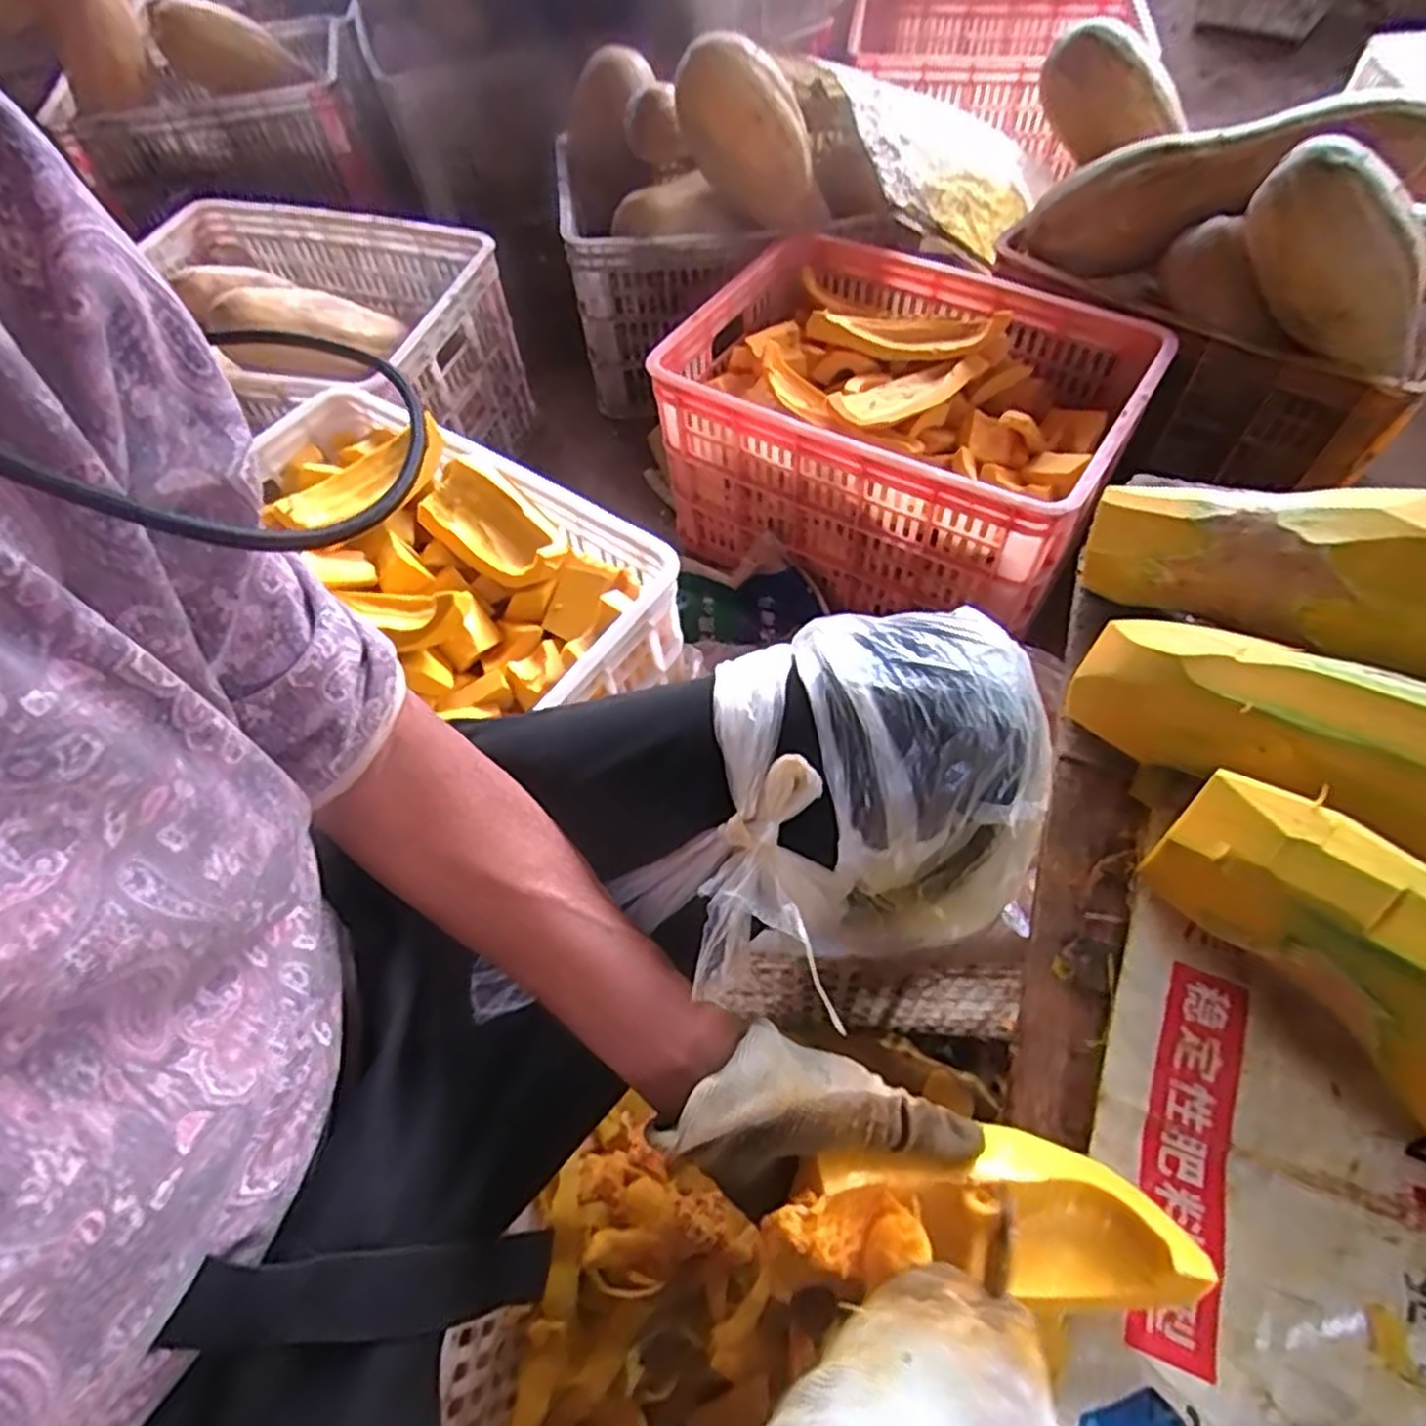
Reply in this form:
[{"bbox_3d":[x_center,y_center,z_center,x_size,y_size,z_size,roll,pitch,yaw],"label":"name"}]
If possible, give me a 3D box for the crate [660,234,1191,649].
[{"bbox_3d":[0.224,-0.347,0.988,0.513,0.265,0.366,28,64,19],"label":"crate"}]

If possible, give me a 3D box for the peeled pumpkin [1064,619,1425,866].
[{"bbox_3d":[0.365,0.032,0.406,0.323,0.091,0.096,30,65,20],"label":"peeled pumpkin"}]

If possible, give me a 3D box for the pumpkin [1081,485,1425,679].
[{"bbox_3d":[0.378,-0.077,0.458,0.292,0.073,0.090,20,61,31],"label":"pumpkin"}]

